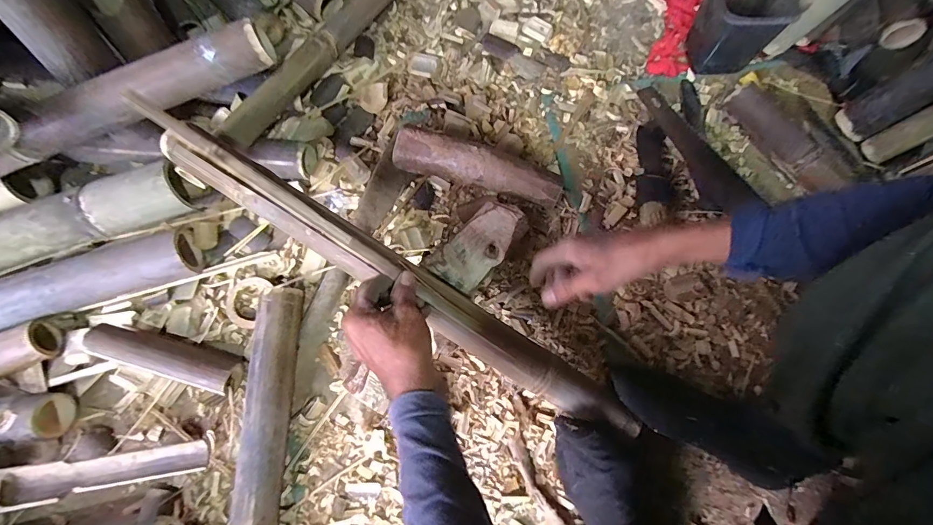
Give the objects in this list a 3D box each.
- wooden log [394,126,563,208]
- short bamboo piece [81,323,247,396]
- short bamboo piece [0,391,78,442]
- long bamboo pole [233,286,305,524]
[{"bbox_3d":[0.017,-0.141,0.617,0.250,0.066,0.055,15,73,4],"label":"wooden log"},{"bbox_3d":[-0.407,0.126,0.556,0.199,0.049,0.046,17,75,5],"label":"short bamboo piece"},{"bbox_3d":[-0.614,0.203,0.534,0.154,0.049,0.058,-3,74,-1],"label":"short bamboo piece"},{"bbox_3d":[-0.252,0.353,0.484,0.050,0.064,0.644,1,74,0],"label":"long bamboo pole"}]

